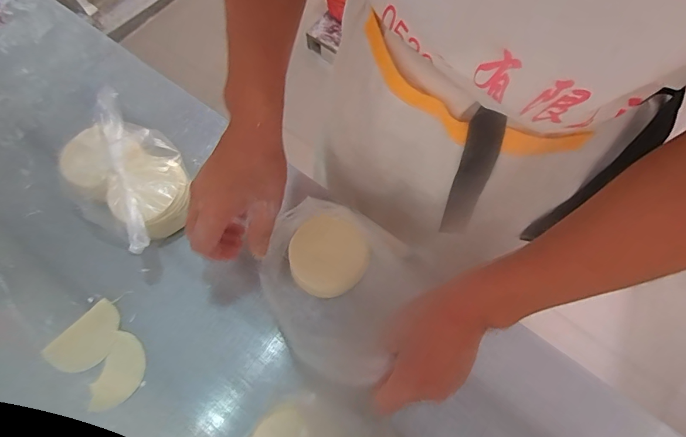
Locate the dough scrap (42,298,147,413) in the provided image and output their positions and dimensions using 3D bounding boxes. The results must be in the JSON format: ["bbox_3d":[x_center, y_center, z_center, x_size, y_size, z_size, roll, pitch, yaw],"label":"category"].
[{"bbox_3d":[-0.273,0.154,0.437,0.105,0.008,0.079,41,74,15],"label":"dough scrap"}]

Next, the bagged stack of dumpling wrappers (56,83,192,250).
[{"bbox_3d":[-0.262,-0.047,0.485,0.187,0.077,0.124,36,73,13],"label":"bagged stack of dumpling wrappers"}]

